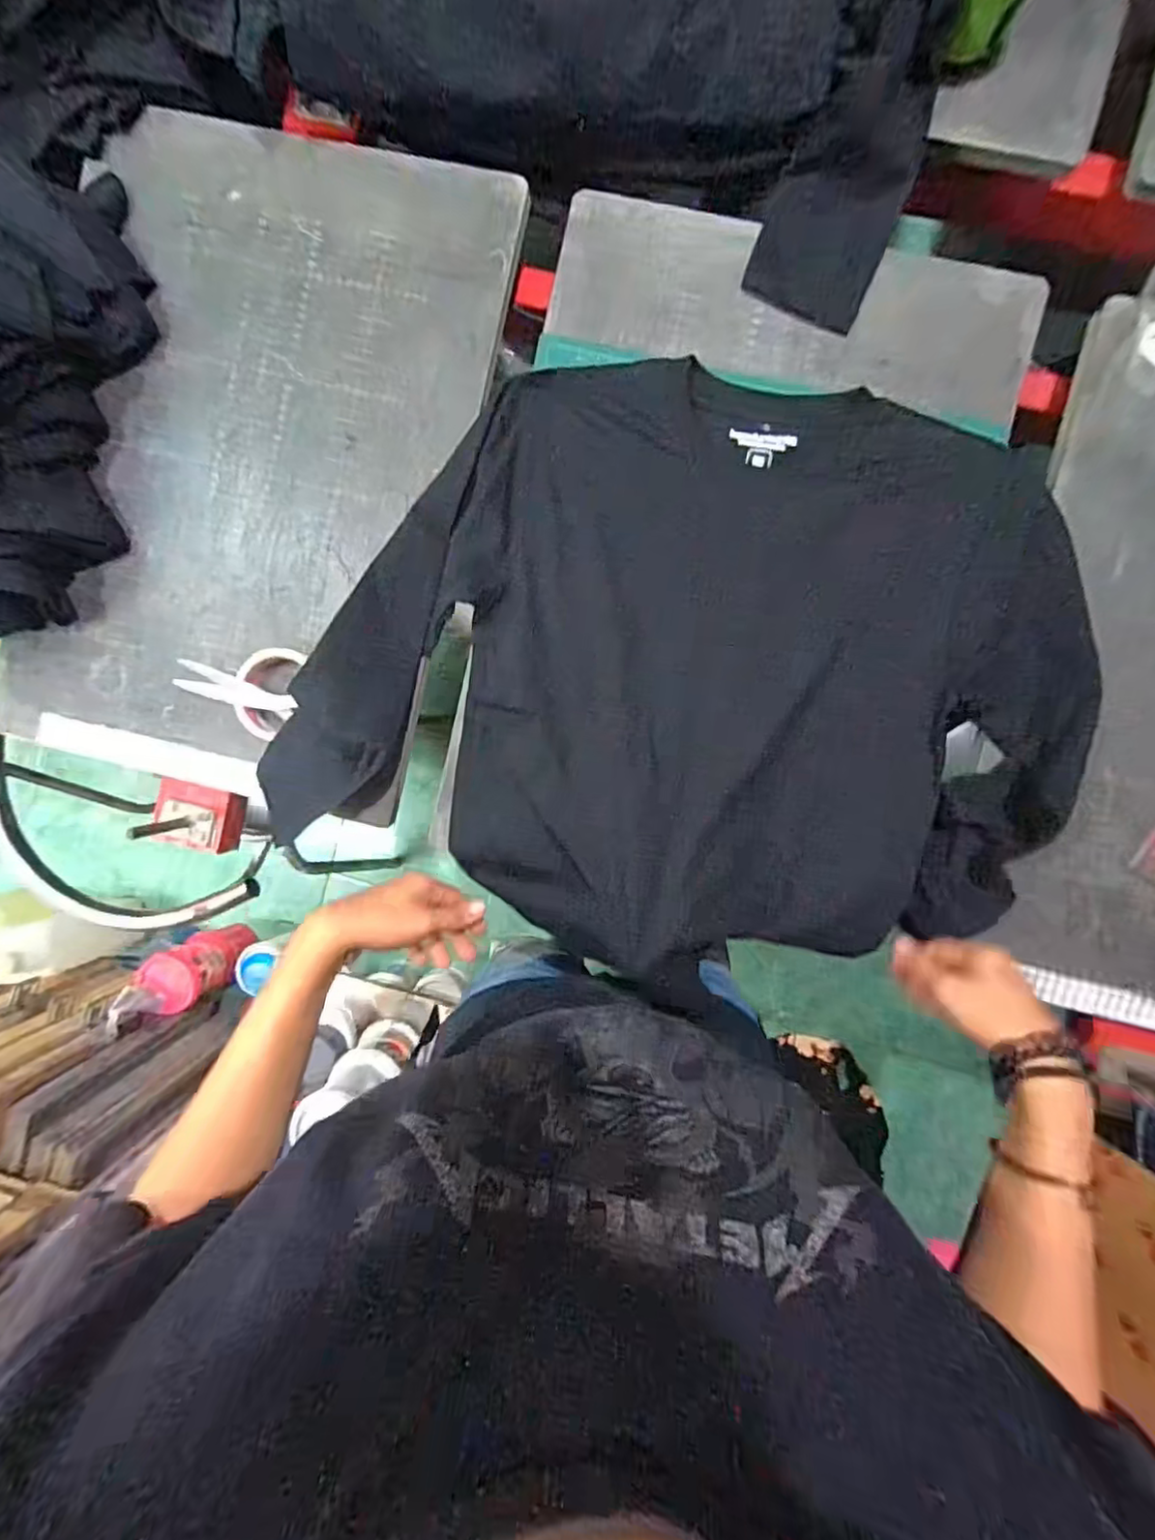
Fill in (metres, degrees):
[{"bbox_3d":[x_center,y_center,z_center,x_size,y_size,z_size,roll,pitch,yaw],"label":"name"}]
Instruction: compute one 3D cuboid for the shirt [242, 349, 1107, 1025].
[{"bbox_3d":[0.115,-0.092,0.567,0.650,0.048,0.566,23,91,1],"label":"shirt"}]

